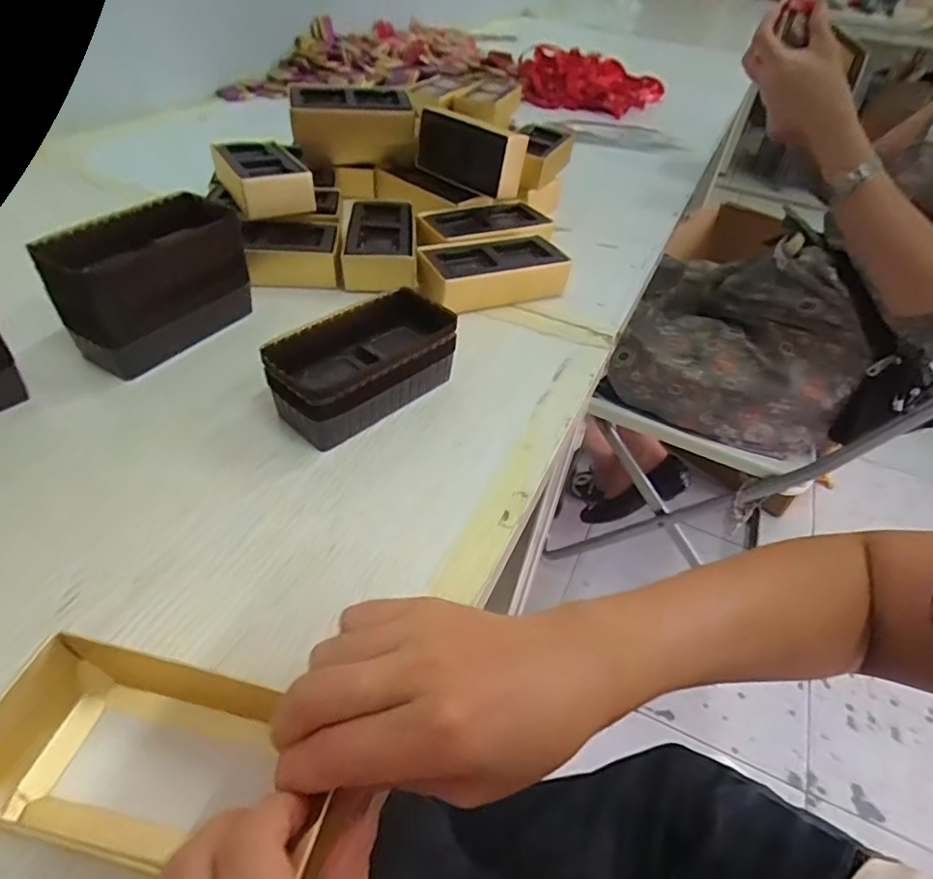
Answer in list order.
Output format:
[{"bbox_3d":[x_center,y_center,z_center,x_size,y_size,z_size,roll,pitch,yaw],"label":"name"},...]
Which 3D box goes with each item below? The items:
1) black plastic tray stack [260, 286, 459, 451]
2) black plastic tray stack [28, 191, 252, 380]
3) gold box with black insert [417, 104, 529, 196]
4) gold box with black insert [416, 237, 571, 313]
[{"bbox_3d":[-0.063,-0.045,0.357,0.116,0.048,0.059,-32,55,-33],"label":"black plastic tray stack"},{"bbox_3d":[-0.208,-0.105,0.383,0.056,0.075,0.117,25,47,18],"label":"black plastic tray stack"},{"bbox_3d":[0.001,-0.279,0.554,0.119,0.066,0.026,33,50,25],"label":"gold box with black insert"},{"bbox_3d":[0.021,-0.137,0.471,0.115,0.035,0.063,-12,47,-18],"label":"gold box with black insert"}]

